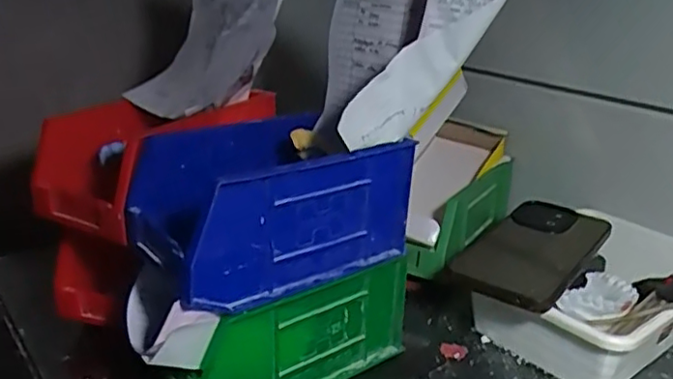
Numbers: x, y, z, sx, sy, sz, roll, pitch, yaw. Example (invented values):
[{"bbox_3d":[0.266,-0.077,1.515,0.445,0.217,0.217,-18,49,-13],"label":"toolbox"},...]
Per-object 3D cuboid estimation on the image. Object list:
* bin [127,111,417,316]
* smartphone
[{"bbox_3d":[-0.044,0.009,0.430,0.164,0.086,0.097,-15,27,-34],"label":"bin"},{"bbox_3d":[0.159,0.048,0.516,0.083,0.013,0.165,16,27,33],"label":"smartphone"}]

